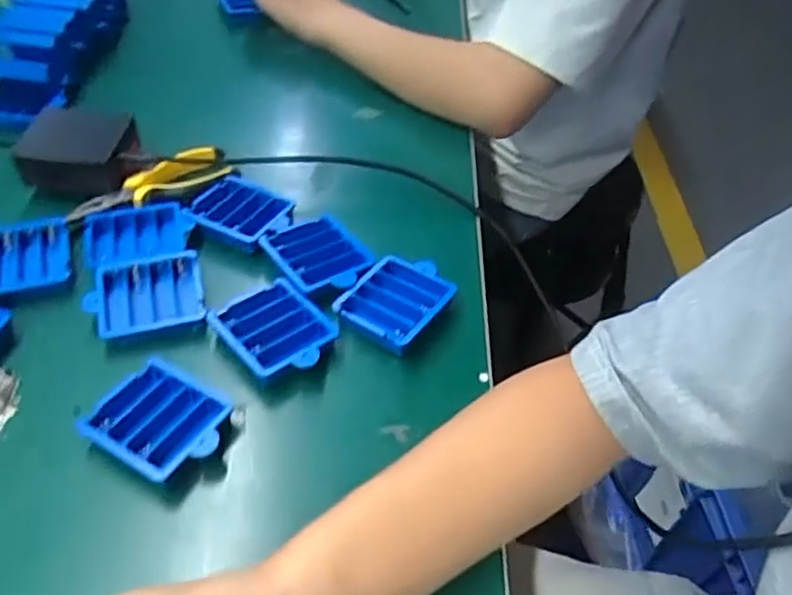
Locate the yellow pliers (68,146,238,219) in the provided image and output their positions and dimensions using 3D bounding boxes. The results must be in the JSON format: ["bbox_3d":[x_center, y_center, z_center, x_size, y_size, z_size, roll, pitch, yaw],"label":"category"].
[{"bbox_3d":[-0.200,-0.093,0.544,0.130,0.024,0.042,-24,53,-24],"label":"yellow pliers"}]

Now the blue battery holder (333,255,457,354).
[{"bbox_3d":[0.001,-0.001,0.471,0.064,0.013,0.074,33,53,24],"label":"blue battery holder"}]

